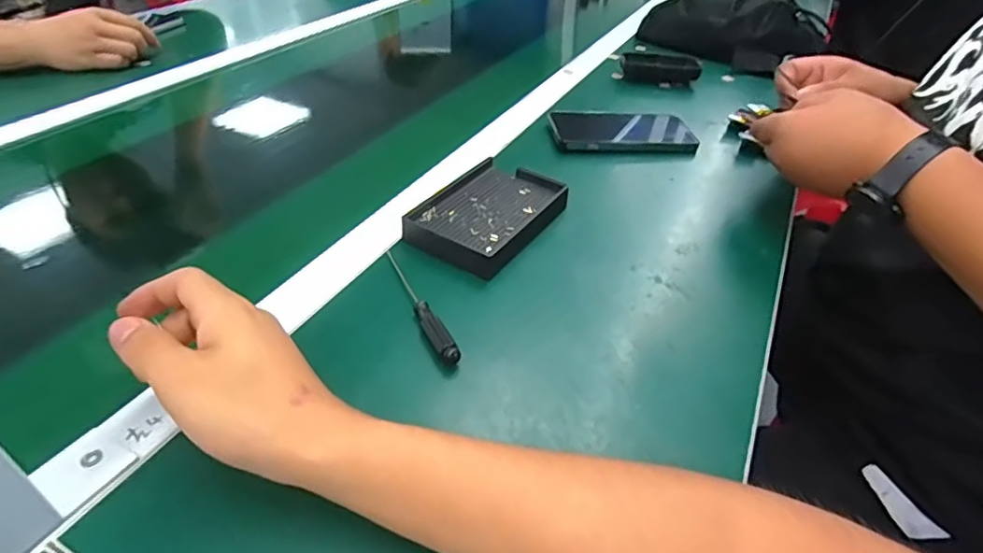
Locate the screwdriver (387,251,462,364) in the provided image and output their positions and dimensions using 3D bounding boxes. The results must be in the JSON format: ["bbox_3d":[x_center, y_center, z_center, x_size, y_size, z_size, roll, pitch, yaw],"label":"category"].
[{"bbox_3d":[-0.053,0.016,0.408,0.015,0.013,0.129,-14,44,-20],"label":"screwdriver"}]

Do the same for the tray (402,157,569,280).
[{"bbox_3d":[-0.005,-0.056,0.491,0.100,0.023,0.137,25,45,23],"label":"tray"}]

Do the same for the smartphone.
[{"bbox_3d":[0.150,-0.167,0.641,0.162,0.017,0.085,-4,41,-9],"label":"smartphone"}]

